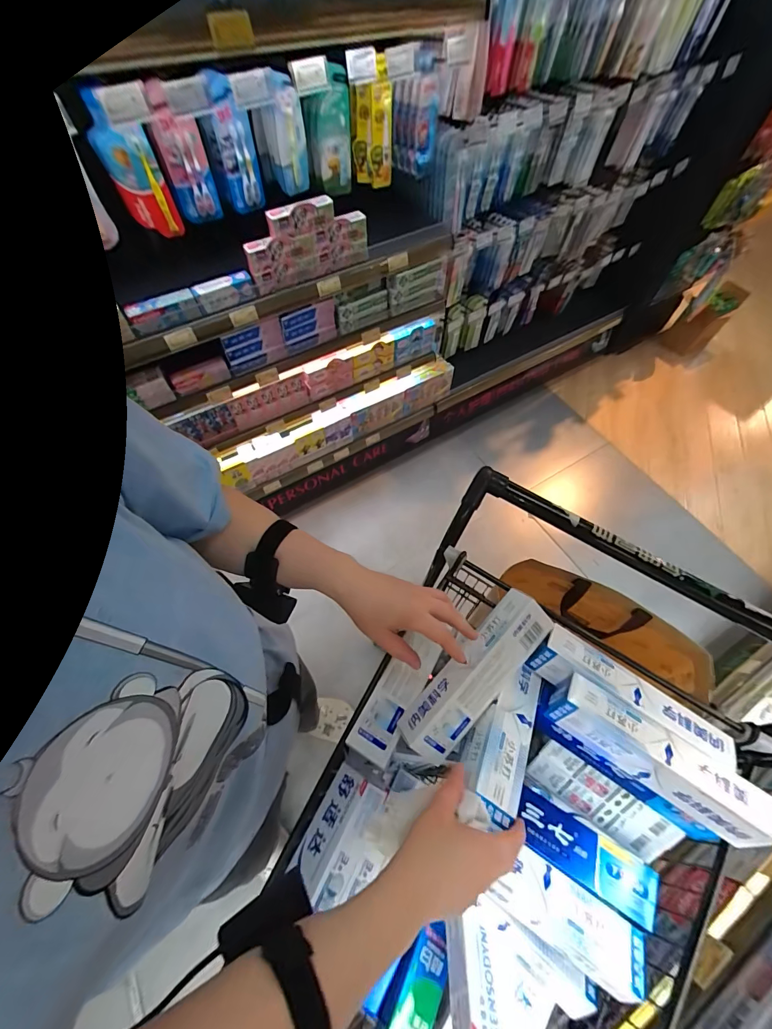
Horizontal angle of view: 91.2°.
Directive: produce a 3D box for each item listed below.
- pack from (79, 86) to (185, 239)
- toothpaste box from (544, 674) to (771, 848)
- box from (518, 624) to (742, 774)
[{"bbox_3d":[-0.537,-0.727,0.801,0.109,0.231,0.020,-9,51,1],"label":"pack"},{"bbox_3d":[0.301,0.274,0.429,0.224,0.065,0.049,33,50,13],"label":"toothpaste box"},{"bbox_3d":[0.290,0.215,0.454,0.225,0.043,0.055,29,64,14],"label":"box"}]

